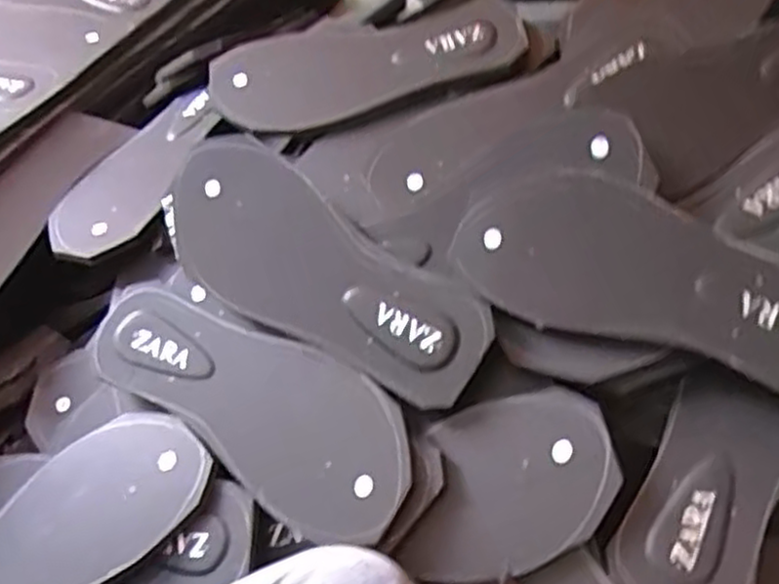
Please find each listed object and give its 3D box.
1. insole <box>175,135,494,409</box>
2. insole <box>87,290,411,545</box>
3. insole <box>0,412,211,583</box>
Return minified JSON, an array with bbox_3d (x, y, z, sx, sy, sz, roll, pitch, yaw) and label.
[{"bbox_3d":[-0.051,-0.009,0.509,0.244,0.016,0.103,36,97,15],"label":"insole"},{"bbox_3d":[-0.092,0.069,0.506,0.247,0.008,0.098,31,78,21],"label":"insole"},{"bbox_3d":[-0.234,0.169,0.486,0.247,0.009,0.098,-36,57,-10],"label":"insole"}]

